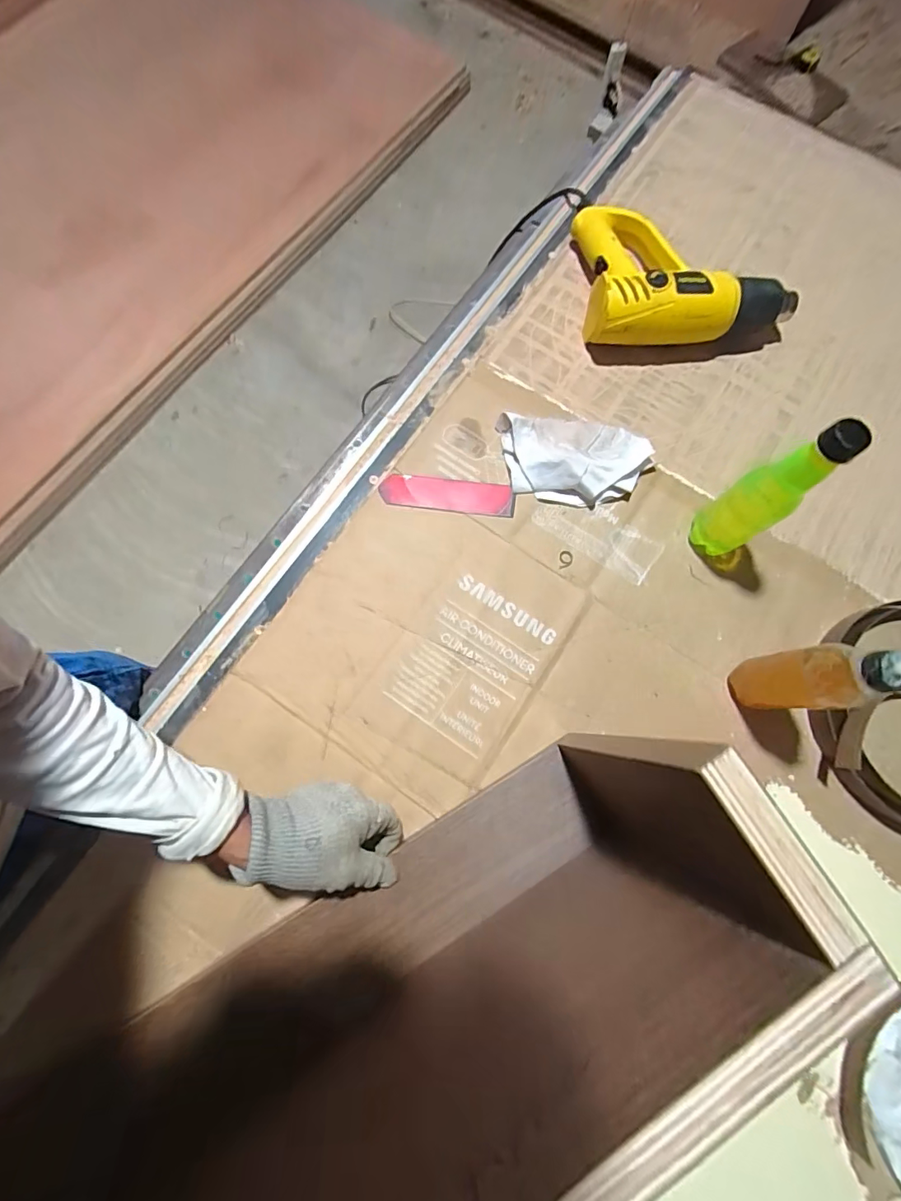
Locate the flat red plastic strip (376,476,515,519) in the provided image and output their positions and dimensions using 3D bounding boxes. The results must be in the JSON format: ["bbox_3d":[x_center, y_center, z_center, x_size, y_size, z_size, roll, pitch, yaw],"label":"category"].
[{"bbox_3d":[-0.003,-0.123,0.559,0.152,0.009,0.043,5,76,0],"label":"flat red plastic strip"}]

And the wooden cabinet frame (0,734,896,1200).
[{"bbox_3d":[-0.140,0.311,0.295,0.675,0.279,0.117,-29,78,-8],"label":"wooden cabinet frame"}]

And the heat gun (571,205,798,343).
[{"bbox_3d":[0.290,-0.408,0.602,0.253,0.081,0.197,1,76,-2],"label":"heat gun"}]

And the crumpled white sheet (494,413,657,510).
[{"bbox_3d":[0.142,-0.158,0.557,0.167,0.033,0.095,3,76,-1],"label":"crumpled white sheet"}]

